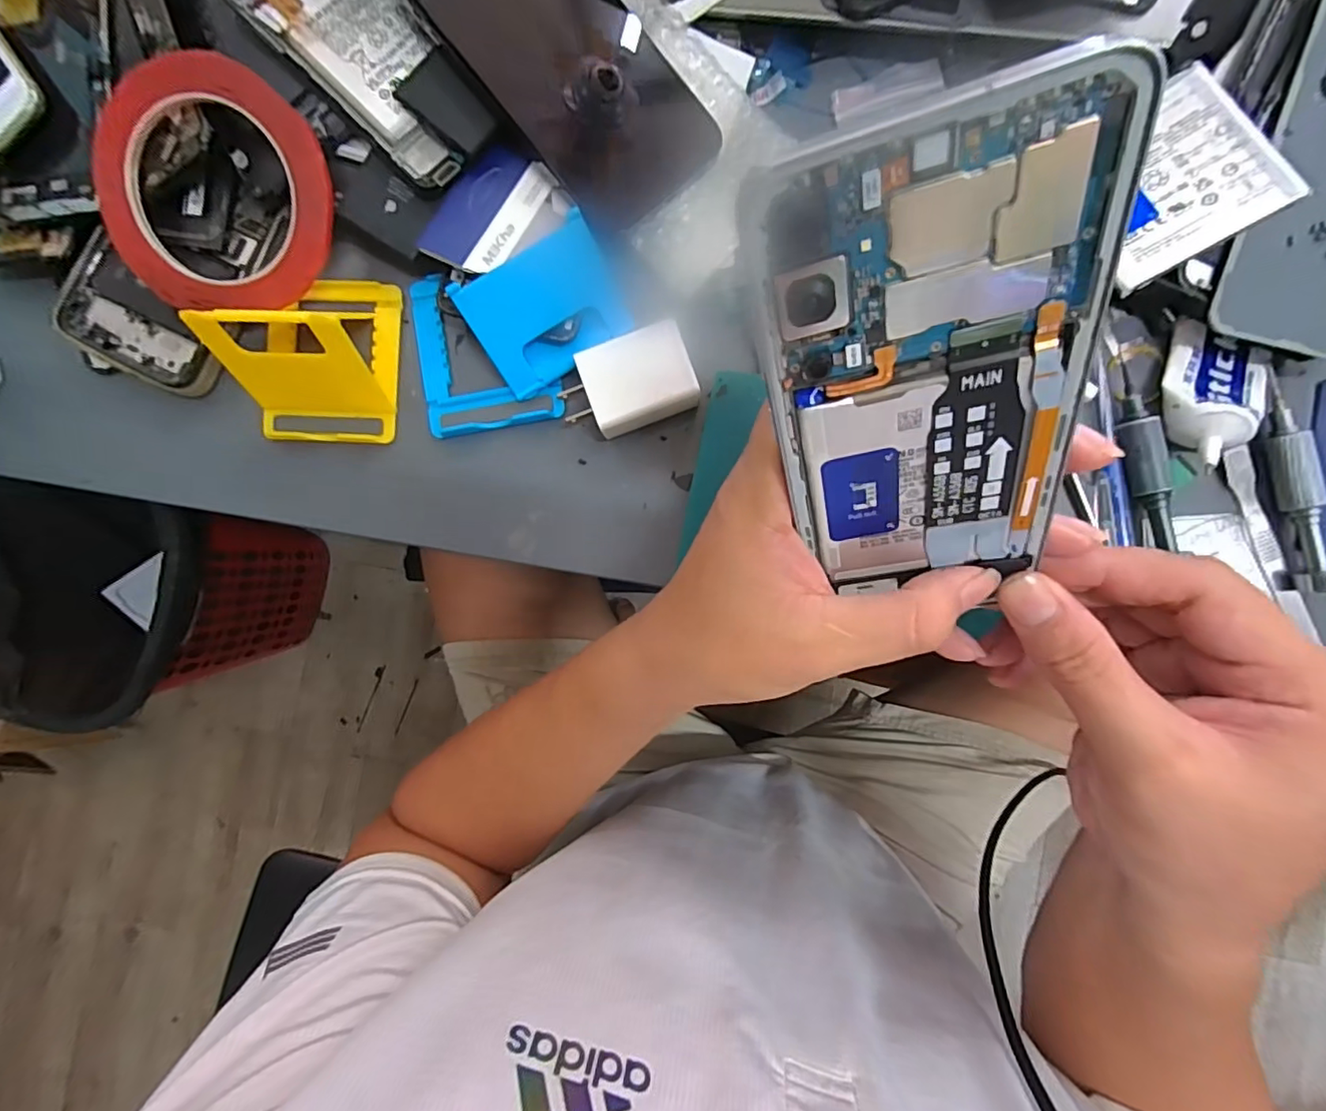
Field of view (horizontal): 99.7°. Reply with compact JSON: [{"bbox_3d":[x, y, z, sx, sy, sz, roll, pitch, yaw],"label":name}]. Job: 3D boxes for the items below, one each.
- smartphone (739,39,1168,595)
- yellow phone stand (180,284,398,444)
[{"bbox_3d":[0.071,-0.039,0.150,0.076,0.136,0.004,-10,44,15],"label":"smartphone"},{"bbox_3d":[-0.173,-0.101,0.265,0.067,0.051,0.082,3,89,3],"label":"yellow phone stand"}]

